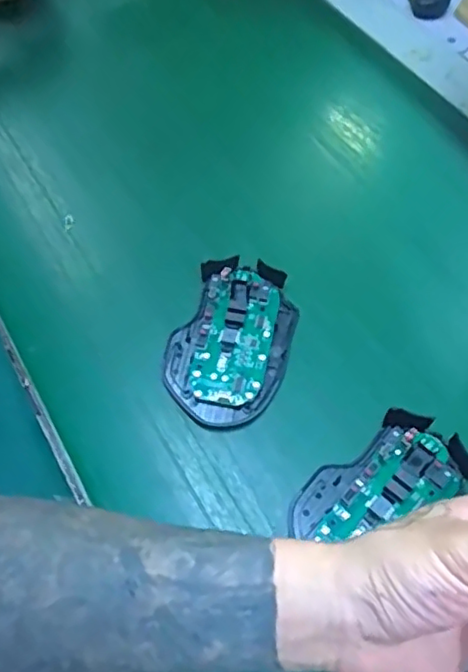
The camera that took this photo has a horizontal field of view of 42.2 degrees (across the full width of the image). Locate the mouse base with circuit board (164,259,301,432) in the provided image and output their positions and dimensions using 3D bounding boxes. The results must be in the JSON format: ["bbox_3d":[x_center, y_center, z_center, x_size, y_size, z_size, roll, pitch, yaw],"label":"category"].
[{"bbox_3d":[-0.001,0.002,0.389,0.073,0.020,0.112,15,61,12],"label":"mouse base with circuit board"}]

